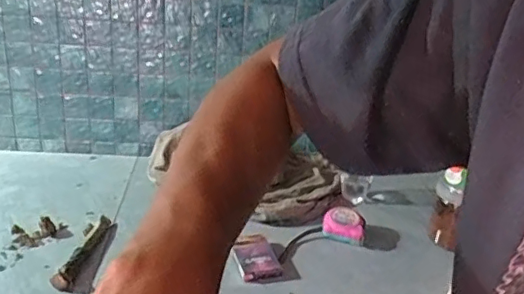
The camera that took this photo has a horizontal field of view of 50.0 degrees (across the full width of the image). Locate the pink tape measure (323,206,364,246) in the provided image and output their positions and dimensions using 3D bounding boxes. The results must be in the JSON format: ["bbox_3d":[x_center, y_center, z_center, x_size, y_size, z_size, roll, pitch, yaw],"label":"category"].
[{"bbox_3d":[0.135,0.130,0.929,0.066,0.036,0.057,9,23,10],"label":"pink tape measure"}]

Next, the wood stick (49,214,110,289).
[{"bbox_3d":[-0.259,0.145,0.830,0.021,0.023,0.188,6,23,5],"label":"wood stick"}]

